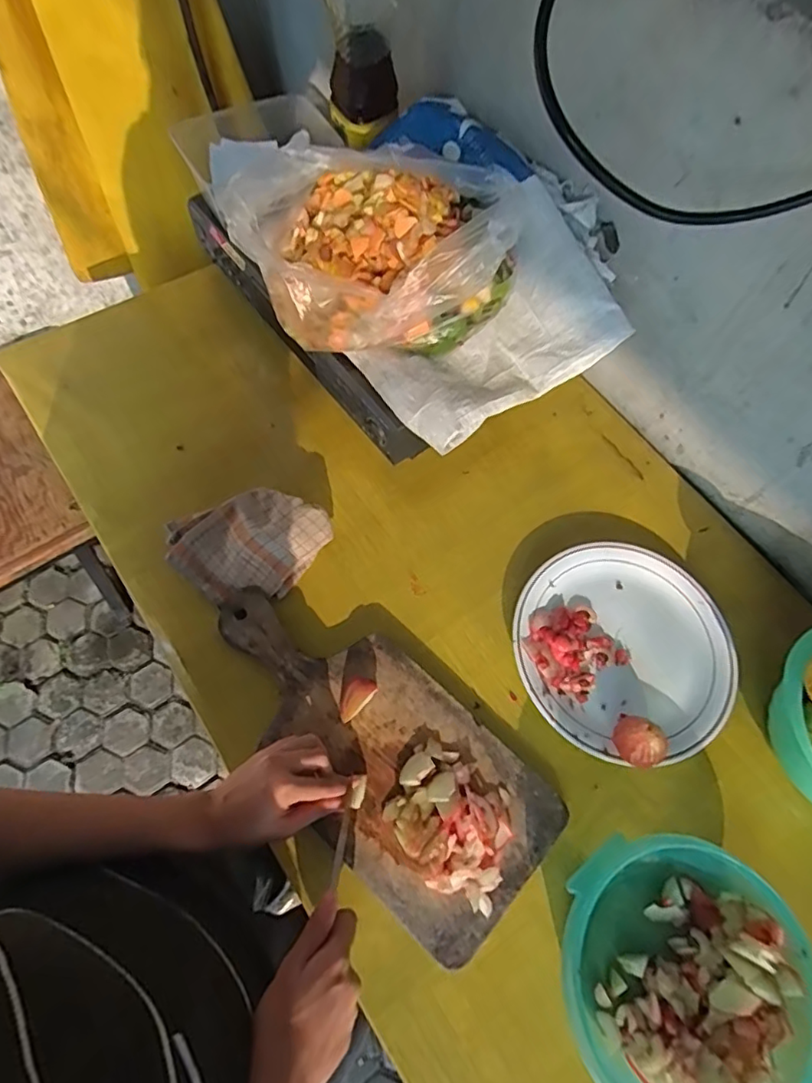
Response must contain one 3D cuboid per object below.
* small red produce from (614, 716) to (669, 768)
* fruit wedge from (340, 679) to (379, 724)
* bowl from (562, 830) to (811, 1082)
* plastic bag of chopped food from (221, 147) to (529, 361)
[{"bbox_3d":[0.215,0.187,0.521,0.044,0.041,0.040,1,66,-2],"label":"small red produce"},{"bbox_3d":[-0.049,0.148,0.531,0.023,0.021,0.042,42,71,15],"label":"fruit wedge"},{"bbox_3d":[0.214,0.341,0.449,0.184,0.072,0.187,1,66,-2],"label":"bowl"},{"bbox_3d":[-0.033,-0.285,0.554,0.252,0.118,0.170,26,69,9],"label":"plastic bag of chopped food"}]

